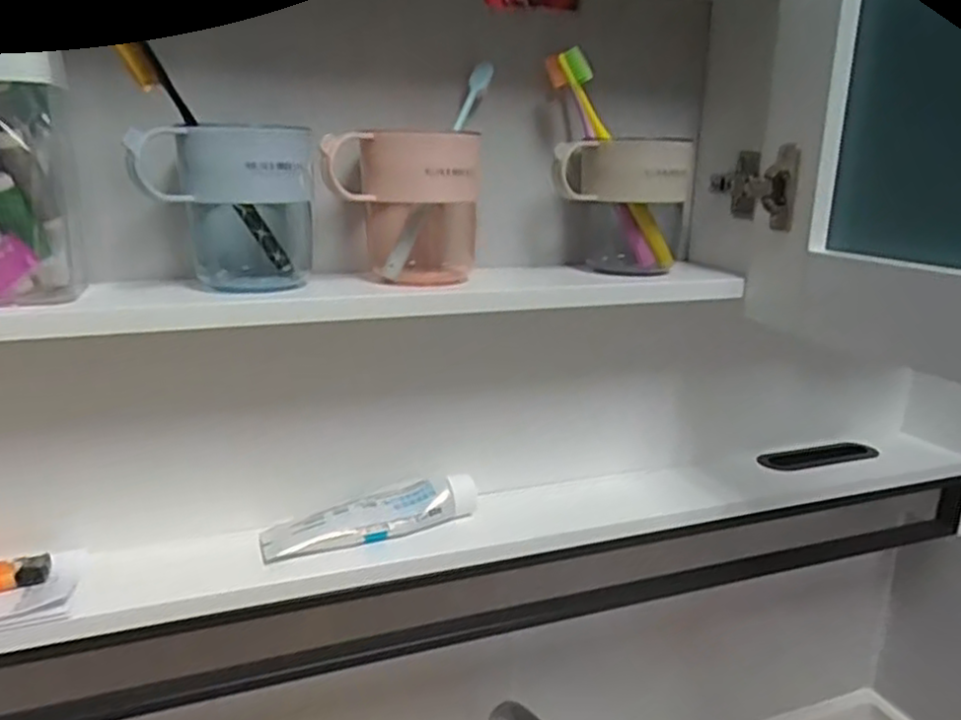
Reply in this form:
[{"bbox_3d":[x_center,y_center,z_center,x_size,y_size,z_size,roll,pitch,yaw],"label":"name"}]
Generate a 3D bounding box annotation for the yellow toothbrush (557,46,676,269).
[{"bbox_3d":[0.107,-0.151,0.554,0.017,0.179,0.018,-30,17,3],"label":"yellow toothbrush"}]

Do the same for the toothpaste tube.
[{"bbox_3d":[-0.081,0.117,0.551,0.162,0.031,0.040,-5,17,-20],"label":"toothpaste tube"}]

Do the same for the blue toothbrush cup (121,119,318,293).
[{"bbox_3d":[-0.163,-0.097,0.474,0.105,0.102,0.068,-3,17,-15],"label":"blue toothbrush cup"}]

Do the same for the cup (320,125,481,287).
[{"bbox_3d":[-0.051,-0.107,0.506,0.098,0.102,0.074,1,16,0],"label":"cup"}]

